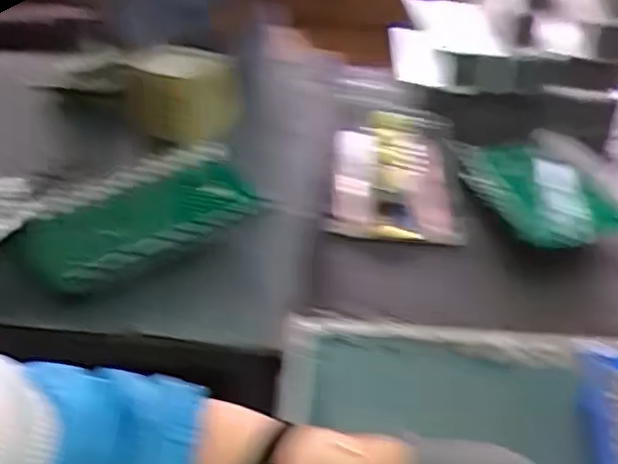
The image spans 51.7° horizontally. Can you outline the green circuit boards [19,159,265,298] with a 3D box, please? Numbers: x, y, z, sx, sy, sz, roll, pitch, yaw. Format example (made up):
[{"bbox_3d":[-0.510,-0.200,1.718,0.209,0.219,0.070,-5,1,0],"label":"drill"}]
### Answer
[{"bbox_3d":[-0.183,-0.011,0.721,0.256,0.020,0.122,-24,49,-25],"label":"green circuit boards"}]

